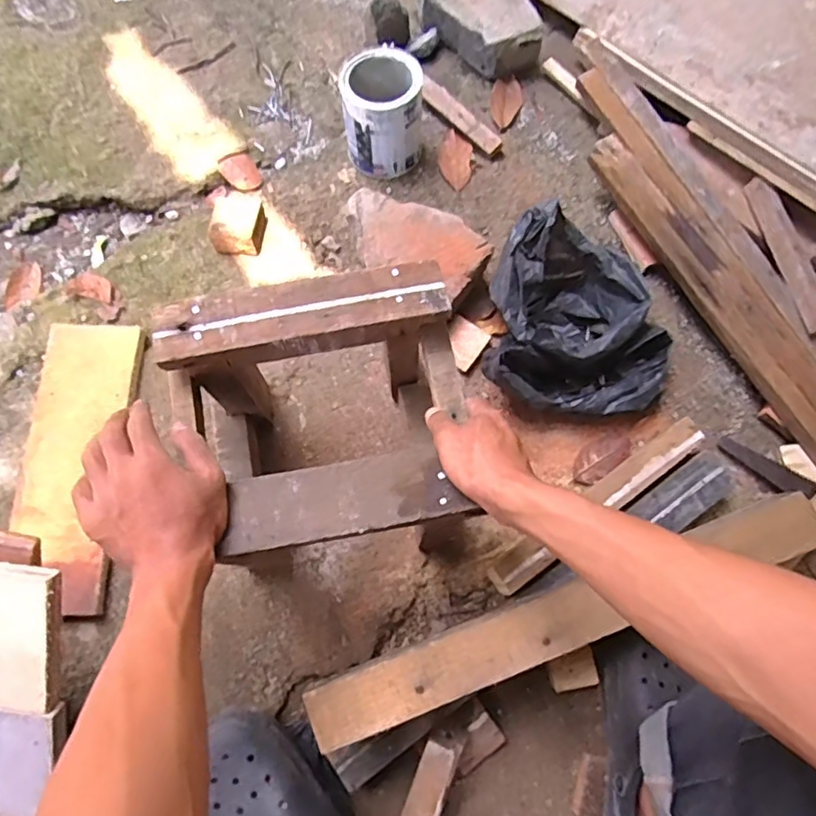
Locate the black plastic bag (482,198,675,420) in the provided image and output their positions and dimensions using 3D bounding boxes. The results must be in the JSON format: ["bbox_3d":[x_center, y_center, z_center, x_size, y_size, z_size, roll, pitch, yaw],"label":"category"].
[{"bbox_3d":[0.220,-0.112,0.740,0.229,0.126,0.227,7,72,0],"label":"black plastic bag"}]

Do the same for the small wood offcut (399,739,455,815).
[{"bbox_3d":[0.016,0.405,0.606,0.035,0.021,0.116,19,91,4],"label":"small wood offcut"}]

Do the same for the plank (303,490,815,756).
[{"bbox_3d":[0.162,0.201,0.572,0.532,0.031,0.059,-19,74,-8],"label":"plank"}]

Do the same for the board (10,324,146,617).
[{"bbox_3d":[-0.401,0.062,0.708,0.116,0.026,0.346,1,72,-2],"label":"board"}]

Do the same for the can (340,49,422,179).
[{"bbox_3d":[-0.033,-0.420,0.828,0.107,0.132,0.130,11,72,1],"label":"can"}]

